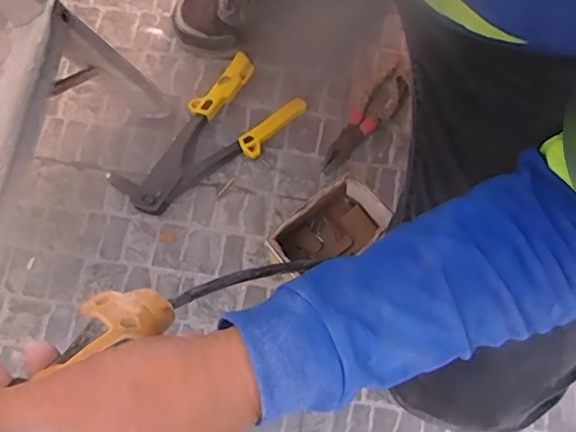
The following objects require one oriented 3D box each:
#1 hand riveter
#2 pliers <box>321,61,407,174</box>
[{"bbox_3d":[-0.105,-0.098,0.731,0.112,0.030,0.247,43,77,10],"label":"hand riveter"},{"bbox_3d":[0.108,-0.132,0.749,0.045,0.023,0.181,39,77,9],"label":"pliers"}]

